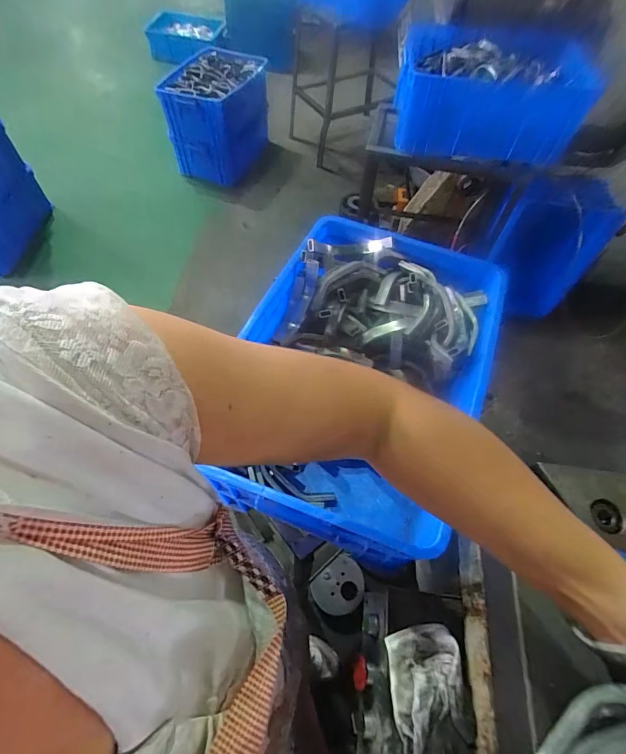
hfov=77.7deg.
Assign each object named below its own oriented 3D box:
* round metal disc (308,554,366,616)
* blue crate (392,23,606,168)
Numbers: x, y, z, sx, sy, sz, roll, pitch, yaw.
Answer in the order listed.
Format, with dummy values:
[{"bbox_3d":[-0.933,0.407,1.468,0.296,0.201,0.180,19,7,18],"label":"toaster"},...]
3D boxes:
[{"bbox_3d":[0.077,0.604,1.112,0.158,0.015,0.130,-38,74,0],"label":"round metal disc"},{"bbox_3d":[0.512,-0.814,1.146,0.515,0.210,0.346,3,60,-1],"label":"blue crate"}]

